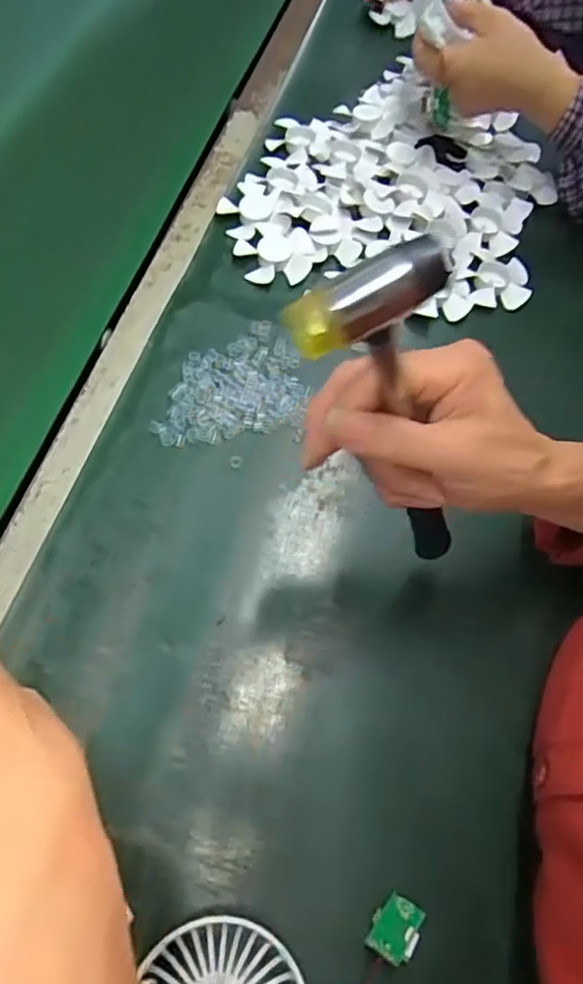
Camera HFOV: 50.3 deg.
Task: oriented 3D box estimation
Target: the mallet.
[{"bbox_3d":[0.058,-0.020,0.310,0.057,0.233,0.027,-8,59,15],"label":"mallet"}]

